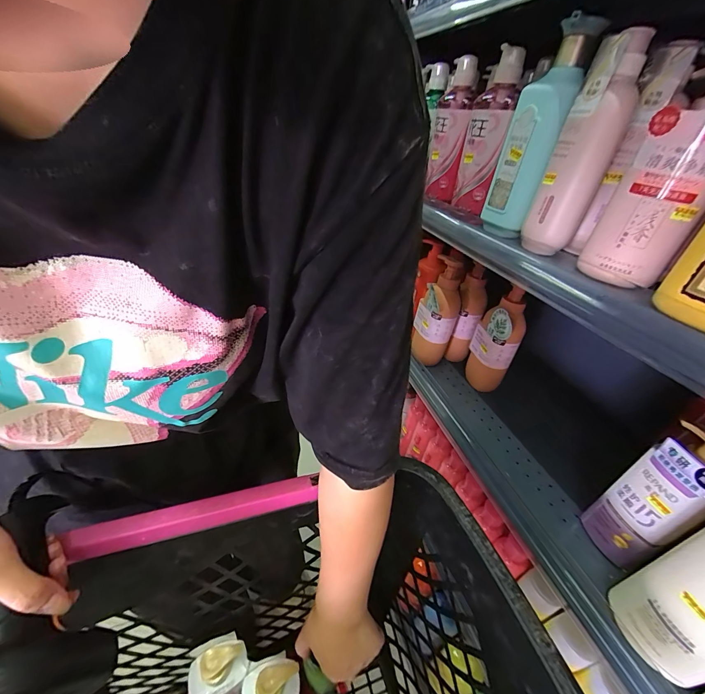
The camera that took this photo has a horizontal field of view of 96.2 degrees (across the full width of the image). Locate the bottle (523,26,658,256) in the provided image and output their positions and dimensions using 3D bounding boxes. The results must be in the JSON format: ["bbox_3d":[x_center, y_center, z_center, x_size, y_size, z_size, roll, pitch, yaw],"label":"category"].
[{"bbox_3d":[0.263,-0.220,0.369,0.061,0.205,0.042,25,43,24],"label":"bottle"}]

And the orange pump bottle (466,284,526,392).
[{"bbox_3d":[0.290,0.001,0.655,0.083,0.209,0.071,17,41,16],"label":"orange pump bottle"}]

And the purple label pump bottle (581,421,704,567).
[{"bbox_3d":[0.371,0.193,0.397,0.049,0.228,0.069,-15,42,-22],"label":"purple label pump bottle"}]

